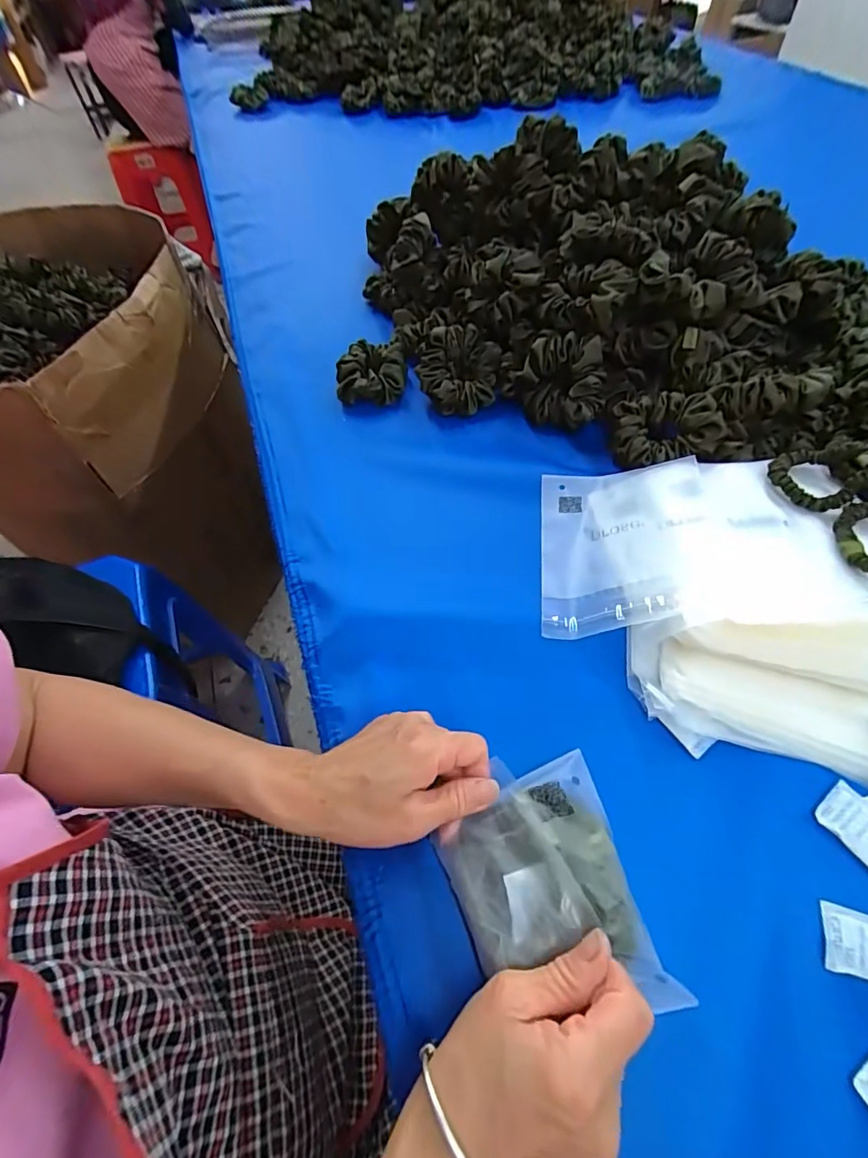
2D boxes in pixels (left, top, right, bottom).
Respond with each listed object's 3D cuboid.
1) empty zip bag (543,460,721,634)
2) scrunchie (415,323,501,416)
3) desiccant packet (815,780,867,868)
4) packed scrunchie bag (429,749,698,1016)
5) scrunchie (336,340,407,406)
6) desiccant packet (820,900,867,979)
[{"bbox_3d":[0.158,-0.034,0.420,0.134,0.019,0.177,-9,45,25],"label":"empty zip bag"},{"bbox_3d":[0.028,-0.225,0.546,0.087,0.031,0.082,0,92,-1],"label":"scrunchie"},{"bbox_3d":[0.256,0.149,0.298,0.034,0.006,0.047,-31,59,-16],"label":"desiccant packet"},{"bbox_3d":[0.059,0.166,0.274,0.098,0.022,0.124,-13,56,-5],"label":"packed scrunchie bag"},{"bbox_3d":[-0.070,-0.236,0.573,0.077,0.043,0.079,0,56,4],"label":"scrunchie"},{"bbox_3d":[0.234,0.197,0.268,0.042,0.011,0.031,12,57,12],"label":"desiccant packet"}]

